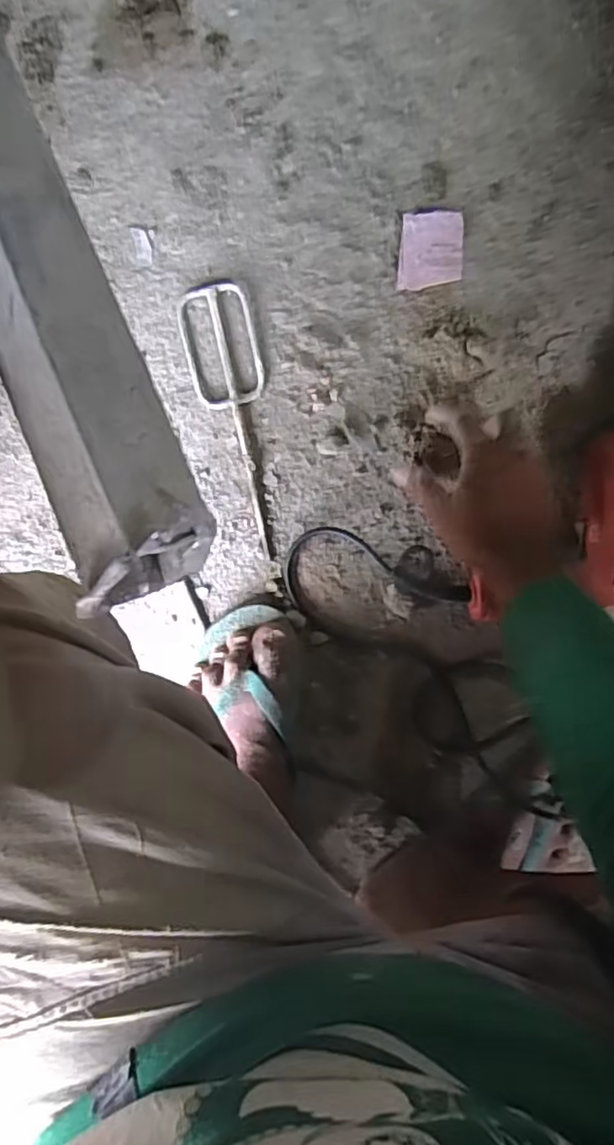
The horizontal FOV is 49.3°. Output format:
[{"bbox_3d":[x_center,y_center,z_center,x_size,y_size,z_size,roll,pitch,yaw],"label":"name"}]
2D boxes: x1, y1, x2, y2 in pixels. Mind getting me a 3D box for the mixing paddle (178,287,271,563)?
[{"bbox_3d":[-0.061,-0.133,0.596,0.062,0.005,0.238,-12,99,0],"label":"mixing paddle"}]

